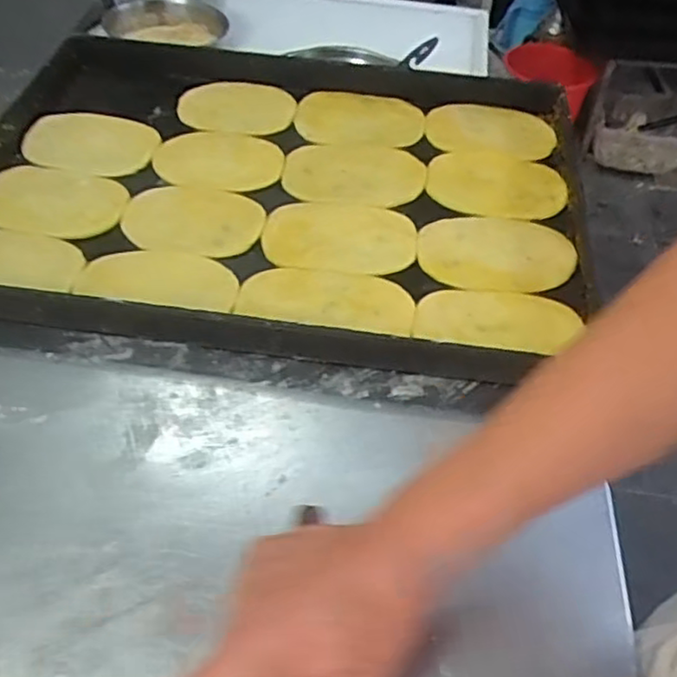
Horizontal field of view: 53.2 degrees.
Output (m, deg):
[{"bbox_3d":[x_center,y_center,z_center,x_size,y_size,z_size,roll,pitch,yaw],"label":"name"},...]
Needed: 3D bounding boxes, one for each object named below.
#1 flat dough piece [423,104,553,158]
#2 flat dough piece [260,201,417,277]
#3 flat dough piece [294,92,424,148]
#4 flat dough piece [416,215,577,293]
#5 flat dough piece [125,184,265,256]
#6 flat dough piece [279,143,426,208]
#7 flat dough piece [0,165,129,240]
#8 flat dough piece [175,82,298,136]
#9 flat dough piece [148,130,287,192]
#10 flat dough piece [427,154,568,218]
[{"bbox_3d":[0.167,-0.230,0.751,0.138,0.016,0.086,5,48,0],"label":"flat dough piece"},{"bbox_3d":[0.001,-0.096,0.632,0.140,0.011,0.103,0,48,-4],"label":"flat dough piece"},{"bbox_3d":[0.023,-0.244,0.750,0.136,0.018,0.088,0,49,-4],"label":"flat dough piece"},{"bbox_3d":[0.146,-0.083,0.629,0.139,0.007,0.104,7,48,2],"label":"flat dough piece"},{"bbox_3d":[-0.134,-0.112,0.632,0.126,0.009,0.099,5,48,1],"label":"flat dough piece"},{"bbox_3d":[0.015,-0.171,0.693,0.142,0.007,0.097,0,48,-4],"label":"flat dough piece"},{"bbox_3d":[-0.269,-0.132,0.636,0.132,0.011,0.093,8,48,3],"label":"flat dough piece"},{"bbox_3d":[-0.114,-0.257,0.754,0.126,0.021,0.082,0,49,-4],"label":"flat dough piece"},{"bbox_3d":[-0.124,-0.187,0.701,0.128,0.011,0.091,-2,49,-6],"label":"flat dough piece"},{"bbox_3d":[0.159,-0.159,0.694,0.137,0.012,0.098,4,48,0],"label":"flat dough piece"}]

